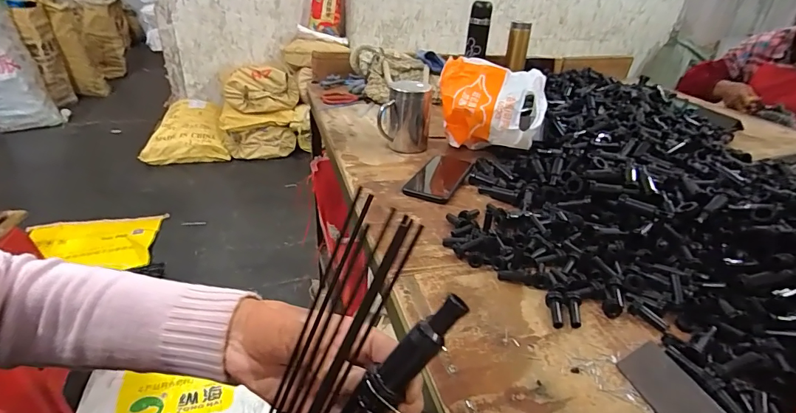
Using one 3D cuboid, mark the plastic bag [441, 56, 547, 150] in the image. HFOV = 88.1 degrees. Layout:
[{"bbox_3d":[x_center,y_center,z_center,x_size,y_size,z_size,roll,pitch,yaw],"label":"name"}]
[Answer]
[{"bbox_3d":[0.172,-0.184,0.779,0.193,0.145,0.109,11,31,13],"label":"plastic bag"}]

